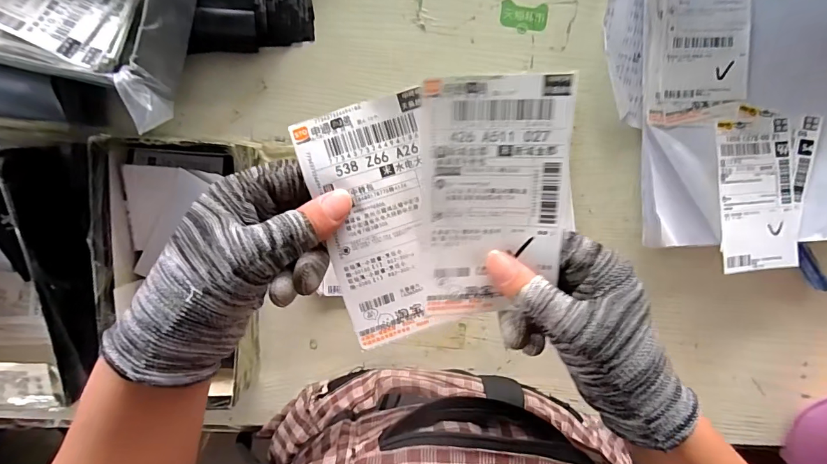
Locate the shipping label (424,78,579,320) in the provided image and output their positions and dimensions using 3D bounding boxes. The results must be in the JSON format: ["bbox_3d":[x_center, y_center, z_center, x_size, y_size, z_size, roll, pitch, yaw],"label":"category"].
[{"bbox_3d":[0.043,-0.016,0.216,0.074,0.021,0.125,0,97,2],"label":"shipping label"}]

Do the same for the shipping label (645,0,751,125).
[{"bbox_3d":[0.242,-0.164,0.342,0.088,0.006,0.135,-4,97,2],"label":"shipping label"}]

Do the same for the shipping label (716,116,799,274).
[{"bbox_3d":[0.300,-0.032,0.351,0.076,0.004,0.131,-5,90,-6],"label":"shipping label"}]

